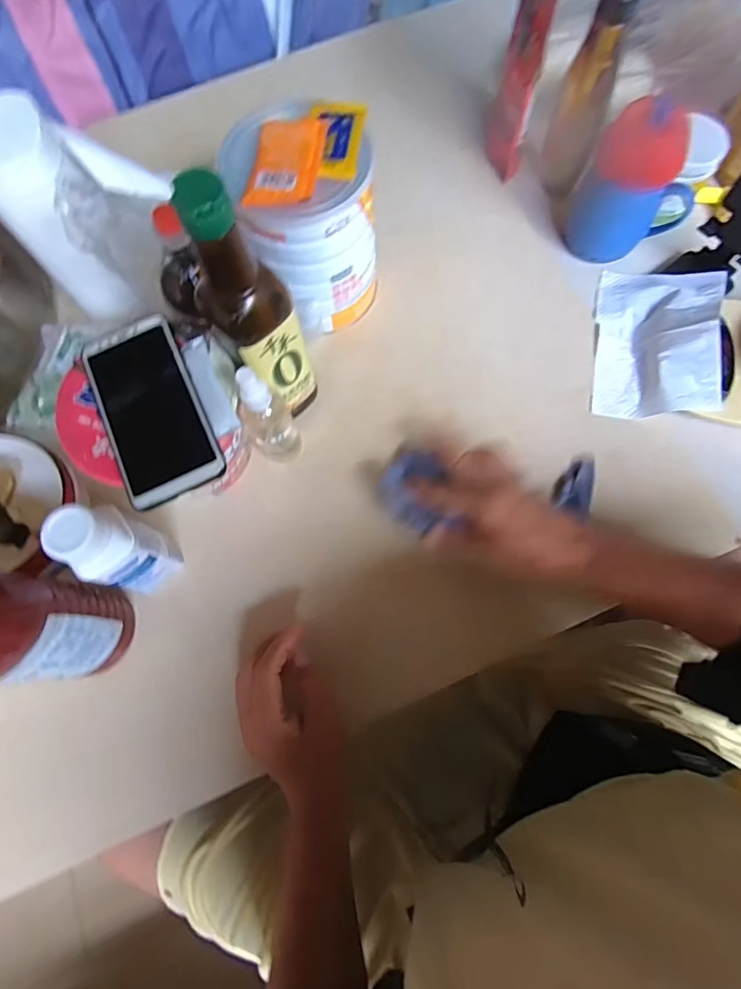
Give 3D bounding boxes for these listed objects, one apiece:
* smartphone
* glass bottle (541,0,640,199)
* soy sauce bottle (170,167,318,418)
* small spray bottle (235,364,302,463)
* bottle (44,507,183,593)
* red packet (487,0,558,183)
[{"bbox_3d":[-0.175,-0.070,0.391,0.076,0.008,0.158,-25,75,-5],"label":"smartphone"},{"bbox_3d":[0.217,-0.399,0.486,0.050,0.194,0.052,17,76,6],"label":"glass bottle"},{"bbox_3d":[-0.088,-0.128,0.394,0.063,0.253,0.051,-27,75,-5],"label":"soy sauce bottle"},{"bbox_3d":[-0.093,-0.067,0.437,0.044,0.145,0.039,-23,75,-4],"label":"small spray bottle"},{"bbox_3d":[-0.207,0.046,0.406,0.045,0.131,0.051,31,78,10],"label":"bottle"},{"bbox_3d":[0.159,-0.457,0.500,0.037,0.199,0.108,12,75,5],"label":"red packet"}]

